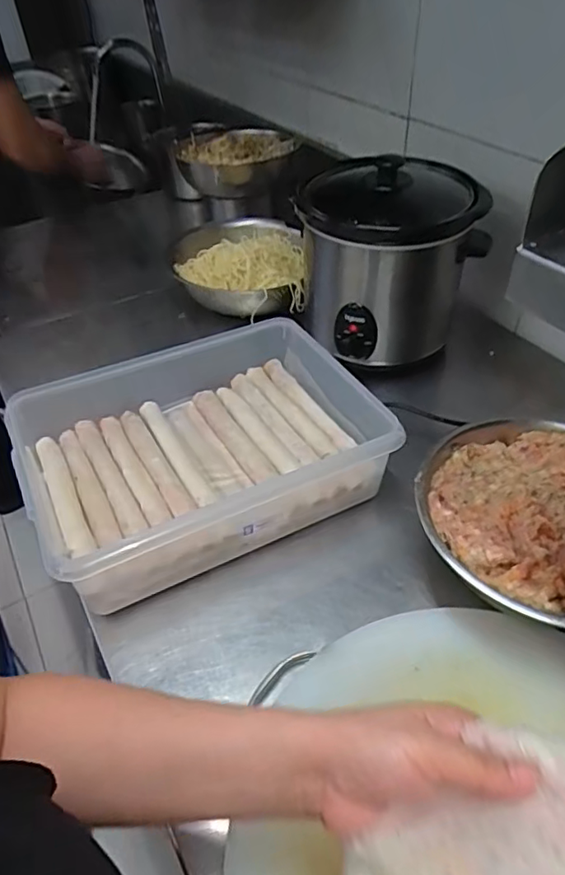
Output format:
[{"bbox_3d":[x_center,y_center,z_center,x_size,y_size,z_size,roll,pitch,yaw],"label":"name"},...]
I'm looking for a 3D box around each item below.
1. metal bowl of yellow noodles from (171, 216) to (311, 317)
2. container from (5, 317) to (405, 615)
[{"bbox_3d":[-0.068,-0.290,0.926,0.201,0.077,0.245,-4,43,-1],"label":"metal bowl of yellow noodles"},{"bbox_3d":[-0.082,0.018,0.624,0.352,0.119,0.249,-22,46,-19],"label":"container"}]

